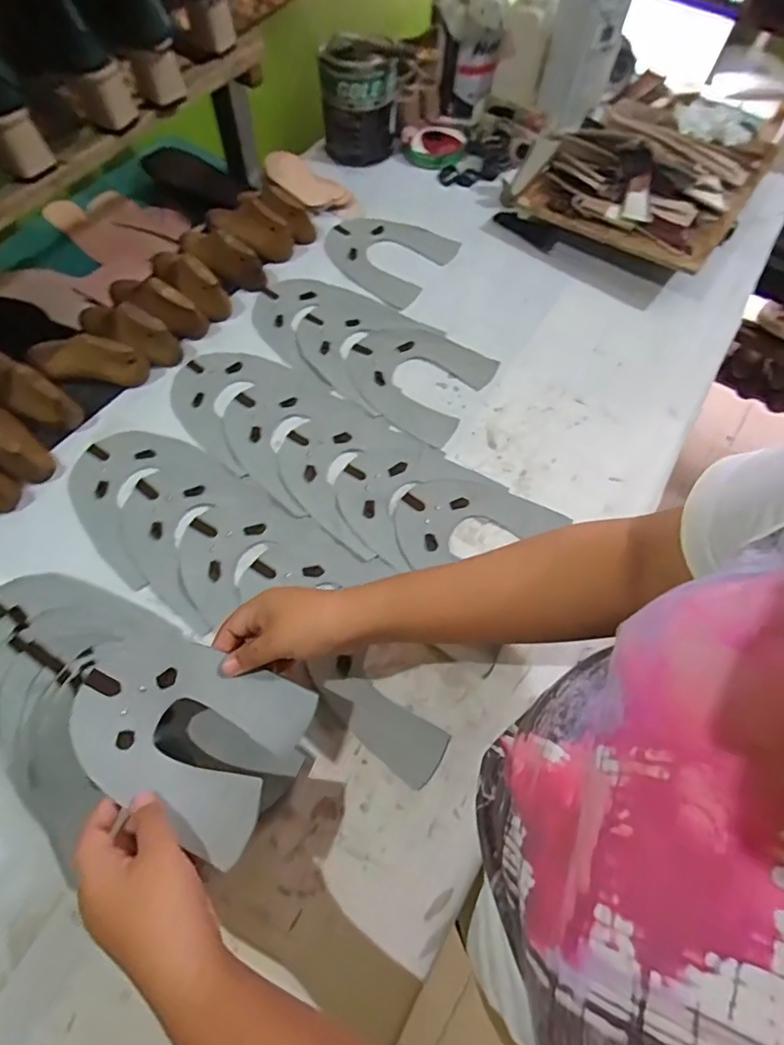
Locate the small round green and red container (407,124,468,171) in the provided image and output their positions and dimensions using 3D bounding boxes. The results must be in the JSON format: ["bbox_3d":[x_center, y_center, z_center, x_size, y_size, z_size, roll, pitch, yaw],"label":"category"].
[{"bbox_3d":[0.069,-0.587,0.813,0.083,0.028,0.078,19,65,7],"label":"small round green and red container"}]

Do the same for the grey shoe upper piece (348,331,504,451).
[{"bbox_3d":[0.024,-0.177,0.623,0.162,0.011,0.150,29,67,11],"label":"grey shoe upper piece"}]

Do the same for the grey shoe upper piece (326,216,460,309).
[{"bbox_3d":[-0.011,-0.375,0.716,0.166,0.009,0.153,31,68,12],"label":"grey shoe upper piece"}]

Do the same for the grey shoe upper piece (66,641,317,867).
[{"bbox_3d":[-0.150,0.146,0.372,0.164,0.043,0.119,21,65,8],"label":"grey shoe upper piece"}]

